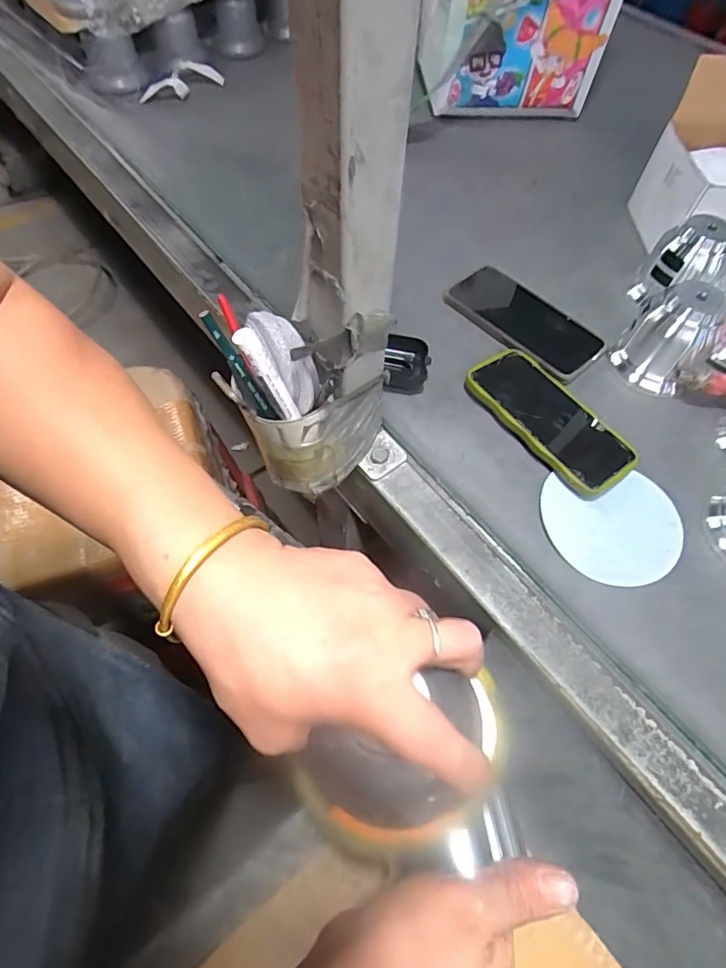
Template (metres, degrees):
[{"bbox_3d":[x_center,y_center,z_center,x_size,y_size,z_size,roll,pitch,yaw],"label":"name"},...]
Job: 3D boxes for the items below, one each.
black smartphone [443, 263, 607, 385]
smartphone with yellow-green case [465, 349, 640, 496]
[{"bbox_3d":[0.169,-0.173,0.521,0.083,0.009,0.160,-36,69,-21],"label":"black smartphone"},{"bbox_3d":[0.171,-0.063,0.456,0.083,0.017,0.159,-35,68,-21],"label":"smartphone with yellow-green case"}]

